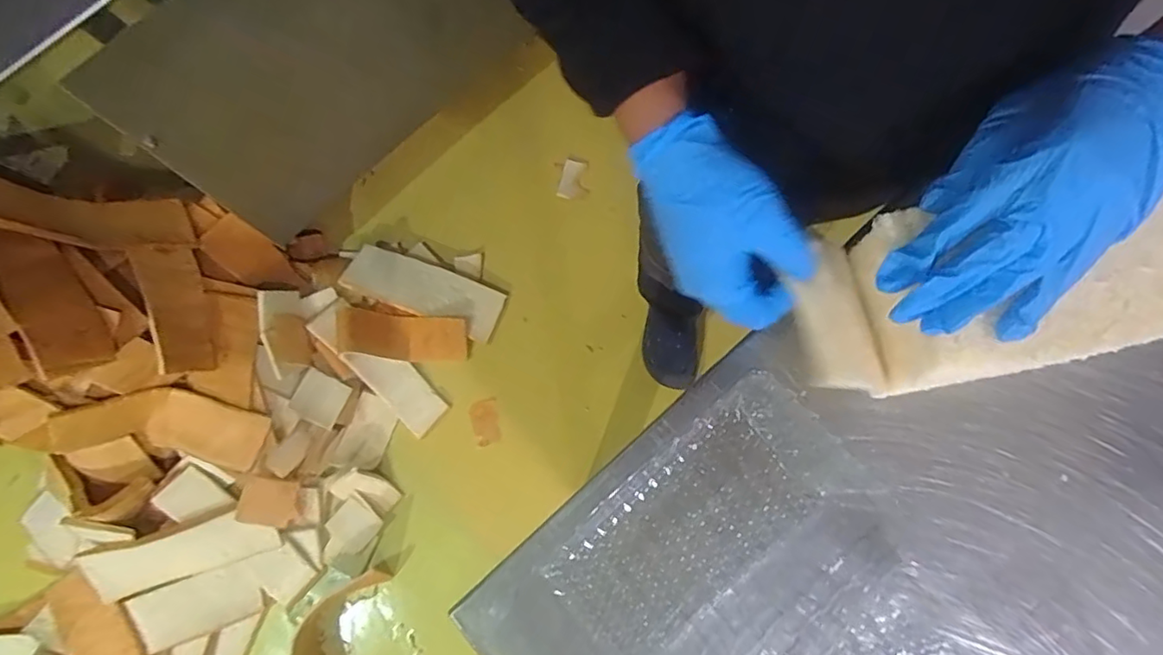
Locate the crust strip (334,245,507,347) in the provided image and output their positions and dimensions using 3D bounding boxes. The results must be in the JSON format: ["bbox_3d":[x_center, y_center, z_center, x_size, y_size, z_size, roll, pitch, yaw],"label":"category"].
[{"bbox_3d":[-0.346,-0.084,1.287,0.332,0.018,0.124,22,68,-9],"label":"crust strip"}]

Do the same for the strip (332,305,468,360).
[{"bbox_3d":[-0.383,0.017,1.244,0.266,0.033,0.102,6,77,-23],"label":"strip"}]

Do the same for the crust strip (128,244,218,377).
[{"bbox_3d":[-0.735,-0.036,1.049,0.016,0.095,0.234,-22,83,33],"label":"crust strip"}]

